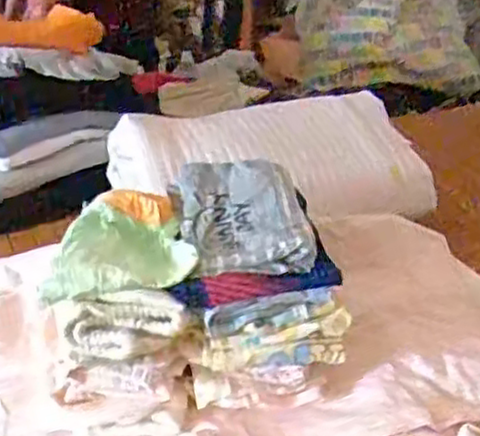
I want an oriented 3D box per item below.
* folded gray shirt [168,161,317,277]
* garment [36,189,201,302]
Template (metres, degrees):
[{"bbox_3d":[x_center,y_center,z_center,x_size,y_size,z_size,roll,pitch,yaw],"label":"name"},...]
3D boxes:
[{"bbox_3d":[0.005,-0.005,0.742,0.125,0.039,0.156,-5,33,-14],"label":"folded gray shirt"},{"bbox_3d":[-0.120,0.030,0.706,0.136,0.044,0.134,-6,34,-15],"label":"garment"}]

